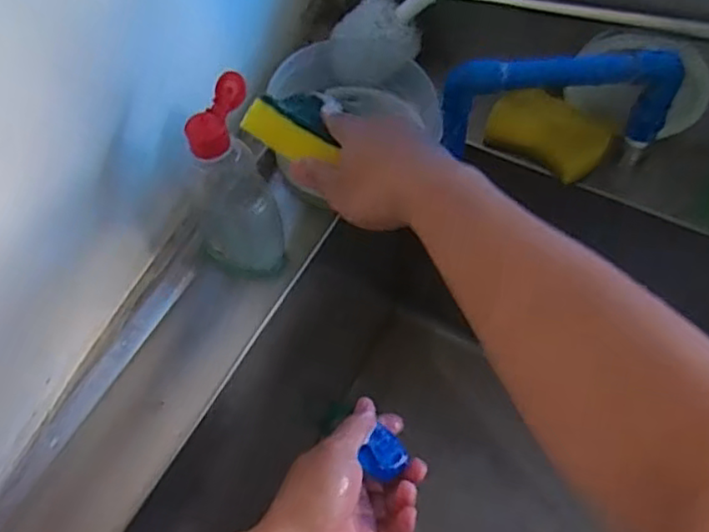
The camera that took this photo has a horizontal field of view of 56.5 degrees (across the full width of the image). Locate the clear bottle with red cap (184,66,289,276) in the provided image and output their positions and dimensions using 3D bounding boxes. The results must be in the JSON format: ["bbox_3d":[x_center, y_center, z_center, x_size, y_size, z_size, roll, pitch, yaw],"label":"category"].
[{"bbox_3d":[-0.094,-0.061,0.488,0.066,0.166,0.063,-13,60,-5],"label":"clear bottle with red cap"}]

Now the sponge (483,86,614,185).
[{"bbox_3d":[0.169,-0.121,0.583,0.103,0.028,0.061,32,66,20],"label":"sponge"}]

